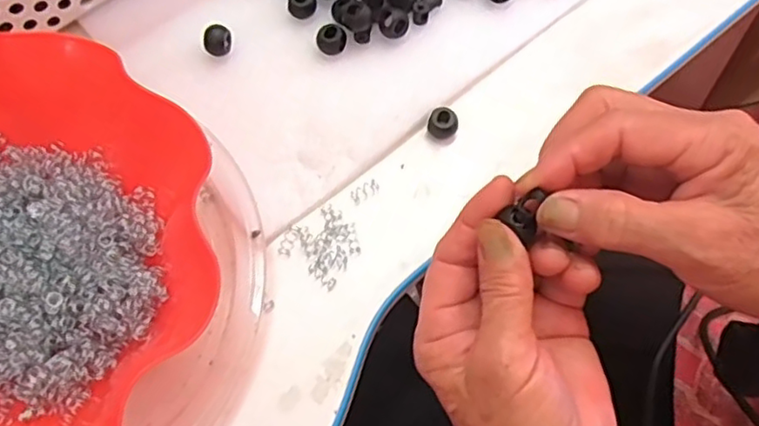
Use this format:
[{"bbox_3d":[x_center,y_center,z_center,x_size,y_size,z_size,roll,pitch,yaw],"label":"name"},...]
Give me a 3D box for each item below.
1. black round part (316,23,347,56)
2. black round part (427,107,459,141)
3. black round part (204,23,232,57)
[{"bbox_3d":[-0.028,-0.103,0.372,0.016,0.011,0.015,0,67,0],"label":"black round part"},{"bbox_3d":[0.037,-0.051,0.360,0.017,0.012,0.016,0,67,0],"label":"black round part"},{"bbox_3d":[-0.095,-0.101,0.369,0.013,0.014,0.014,0,67,0],"label":"black round part"}]

